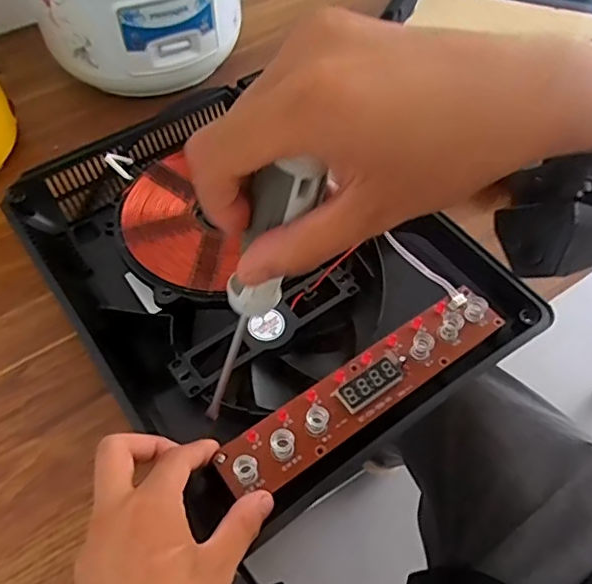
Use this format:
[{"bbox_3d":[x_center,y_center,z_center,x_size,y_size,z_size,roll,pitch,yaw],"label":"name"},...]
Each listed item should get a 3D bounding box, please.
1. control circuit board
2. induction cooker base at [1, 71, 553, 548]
[{"bbox_3d":[0.045,0.056,0.348,0.203,0.017,0.039,-30,61,-19],"label":"control circuit board"},{"bbox_3d":[-0.039,-0.024,0.428,0.252,0.047,0.342,-33,62,-20],"label":"induction cooker base"}]

